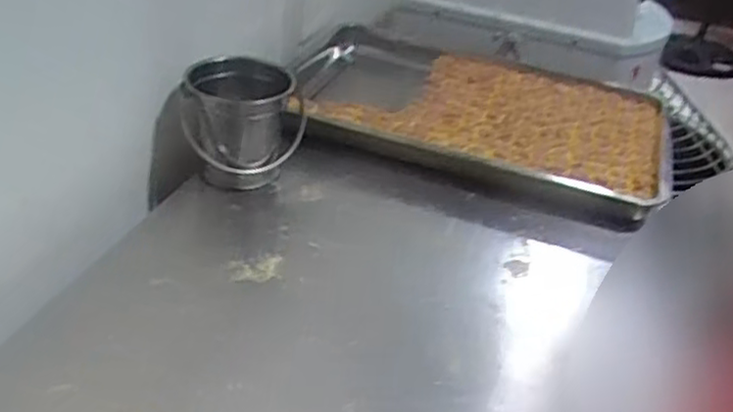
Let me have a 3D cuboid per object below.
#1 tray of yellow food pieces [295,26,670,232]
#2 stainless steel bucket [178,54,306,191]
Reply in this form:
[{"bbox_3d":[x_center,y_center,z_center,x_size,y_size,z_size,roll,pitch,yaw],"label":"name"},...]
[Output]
[{"bbox_3d":[0.170,-0.140,1.128,0.558,0.076,0.405,14,35,9],"label":"tray of yellow food pieces"},{"bbox_3d":[-0.157,-0.108,0.946,0.126,0.161,0.140,13,35,7],"label":"stainless steel bucket"}]

